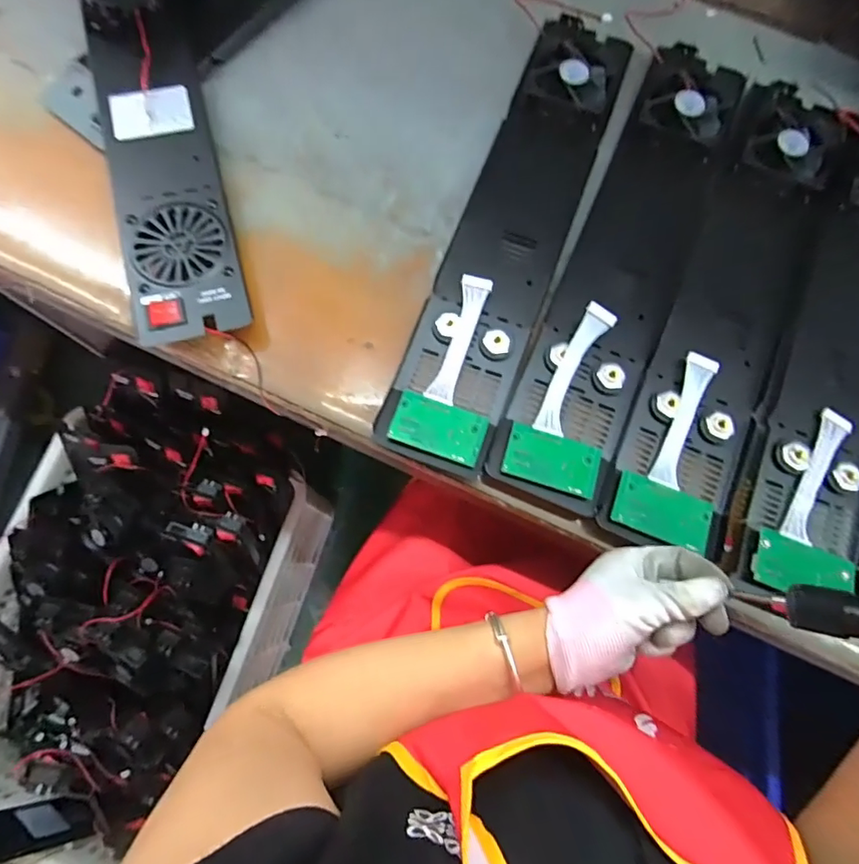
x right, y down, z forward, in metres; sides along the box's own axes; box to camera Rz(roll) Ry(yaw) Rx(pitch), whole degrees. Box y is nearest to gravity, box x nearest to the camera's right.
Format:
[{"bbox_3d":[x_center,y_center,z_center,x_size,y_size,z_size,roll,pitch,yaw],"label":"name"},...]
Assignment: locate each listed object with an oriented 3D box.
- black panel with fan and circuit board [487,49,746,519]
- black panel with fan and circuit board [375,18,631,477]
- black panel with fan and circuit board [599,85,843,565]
[{"bbox_3d":[0.182,-0.163,0.474,0.097,0.038,0.476,23,77,4],"label":"black panel with fan and circuit board"},{"bbox_3d":[0.078,-0.192,0.485,0.097,0.025,0.466,20,76,4],"label":"black panel with fan and circuit board"},{"bbox_3d":[0.269,-0.118,0.466,0.103,0.027,0.462,22,76,4],"label":"black panel with fan and circuit board"}]

